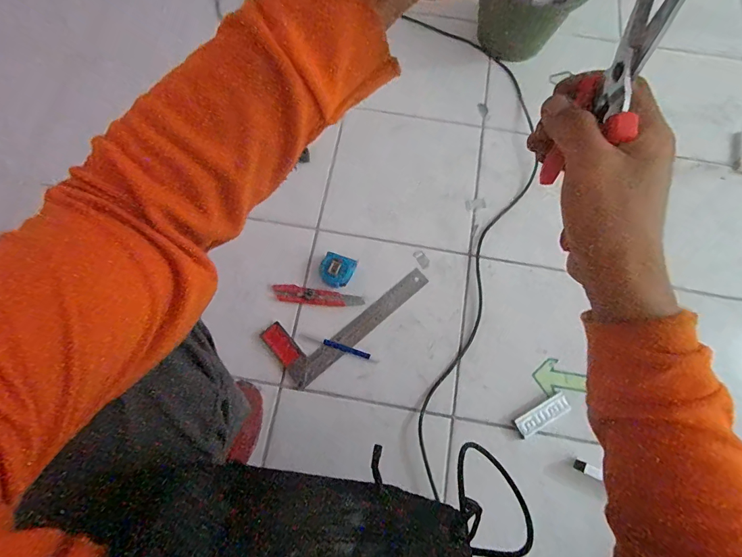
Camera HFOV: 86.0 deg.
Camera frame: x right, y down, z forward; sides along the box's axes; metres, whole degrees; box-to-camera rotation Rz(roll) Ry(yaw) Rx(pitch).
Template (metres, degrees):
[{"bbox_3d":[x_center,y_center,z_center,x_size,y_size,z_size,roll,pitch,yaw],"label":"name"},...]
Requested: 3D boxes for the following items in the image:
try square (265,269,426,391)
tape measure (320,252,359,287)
[{"bbox_3d":[-0.043,0.055,0.726,0.299,0.012,0.118,-39,77,-12],"label":"try square"},{"bbox_3d":[-0.064,-0.015,0.737,0.059,0.032,0.058,26,74,7],"label":"tape measure"}]

